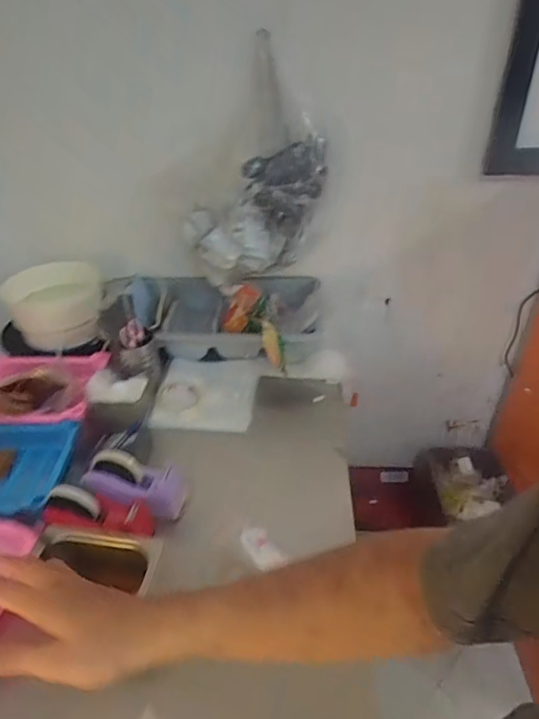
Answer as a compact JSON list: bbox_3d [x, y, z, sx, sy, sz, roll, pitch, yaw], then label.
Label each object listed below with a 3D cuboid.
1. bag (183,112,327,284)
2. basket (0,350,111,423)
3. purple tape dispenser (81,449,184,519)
[{"bbox_3d":[-0.036,-0.330,1.093,0.296,0.294,0.164,15,40,21],"label":"bag"},{"bbox_3d":[-0.491,0.056,0.991,0.298,0.063,0.201,-3,37,-2],"label":"basket"},{"bbox_3d":[-0.213,0.197,0.803,0.162,0.066,0.059,24,36,-12],"label":"purple tape dispenser"}]

